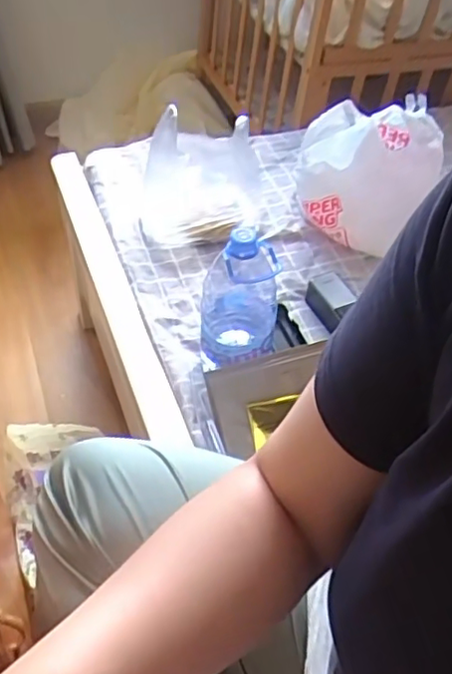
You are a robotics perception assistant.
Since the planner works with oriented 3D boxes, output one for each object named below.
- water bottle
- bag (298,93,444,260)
[{"bbox_3d":[0.028,-0.049,0.837,0.109,0.227,0.111,-4,49,-9],"label":"water bottle"},{"bbox_3d":[0.236,-0.269,1.050,0.235,0.206,0.160,0,48,-5],"label":"bag"}]

